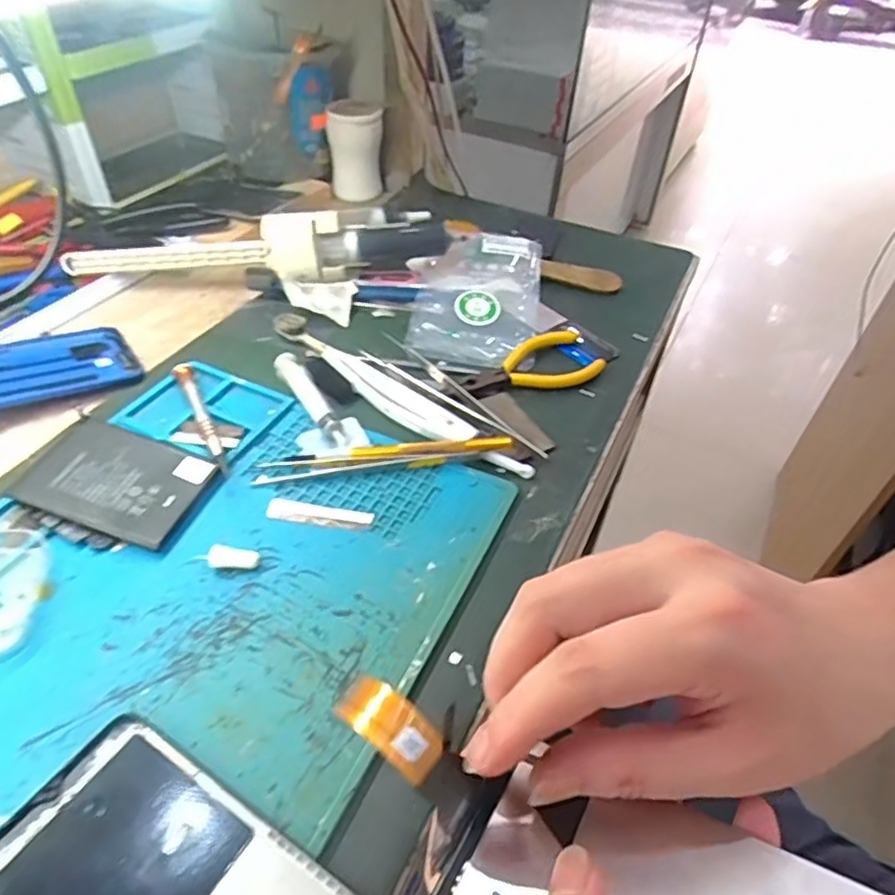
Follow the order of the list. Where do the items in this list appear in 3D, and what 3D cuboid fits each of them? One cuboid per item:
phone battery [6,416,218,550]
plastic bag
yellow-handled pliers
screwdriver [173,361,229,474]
[{"bbox_3d":[-0.181,0.017,0.348,0.088,0.005,0.062,20,50,5],"label":"phone battery"},{"bbox_3d":[0.026,-0.127,0.510,0.095,0.019,0.160,8,44,4],"label":"plastic bag"},{"bbox_3d":[0.050,-0.057,0.449,0.118,0.013,0.051,-15,48,-19],"label":"yellow-handled pliers"},{"bbox_3d":[-0.153,-0.020,0.394,0.011,0.011,0.111,-20,49,-23],"label":"screwdriver"}]

